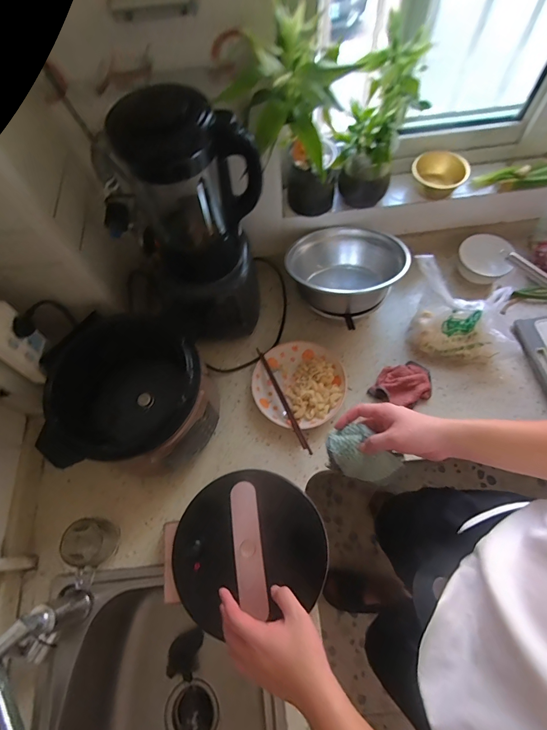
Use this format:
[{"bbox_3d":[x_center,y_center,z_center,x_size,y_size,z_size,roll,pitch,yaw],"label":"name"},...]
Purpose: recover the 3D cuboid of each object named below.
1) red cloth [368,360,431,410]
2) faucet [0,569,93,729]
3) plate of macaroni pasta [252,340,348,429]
[{"bbox_3d":[0.283,0.041,0.781,0.110,0.035,0.123,35,71,18],"label":"red cloth"},{"bbox_3d":[-0.318,0.476,0.545,0.117,0.178,0.262,-30,67,-11],"label":"faucet"},{"bbox_3d":[0.055,0.040,0.793,0.195,0.033,0.193,-1,65,3],"label":"plate of macaroni pasta"}]

